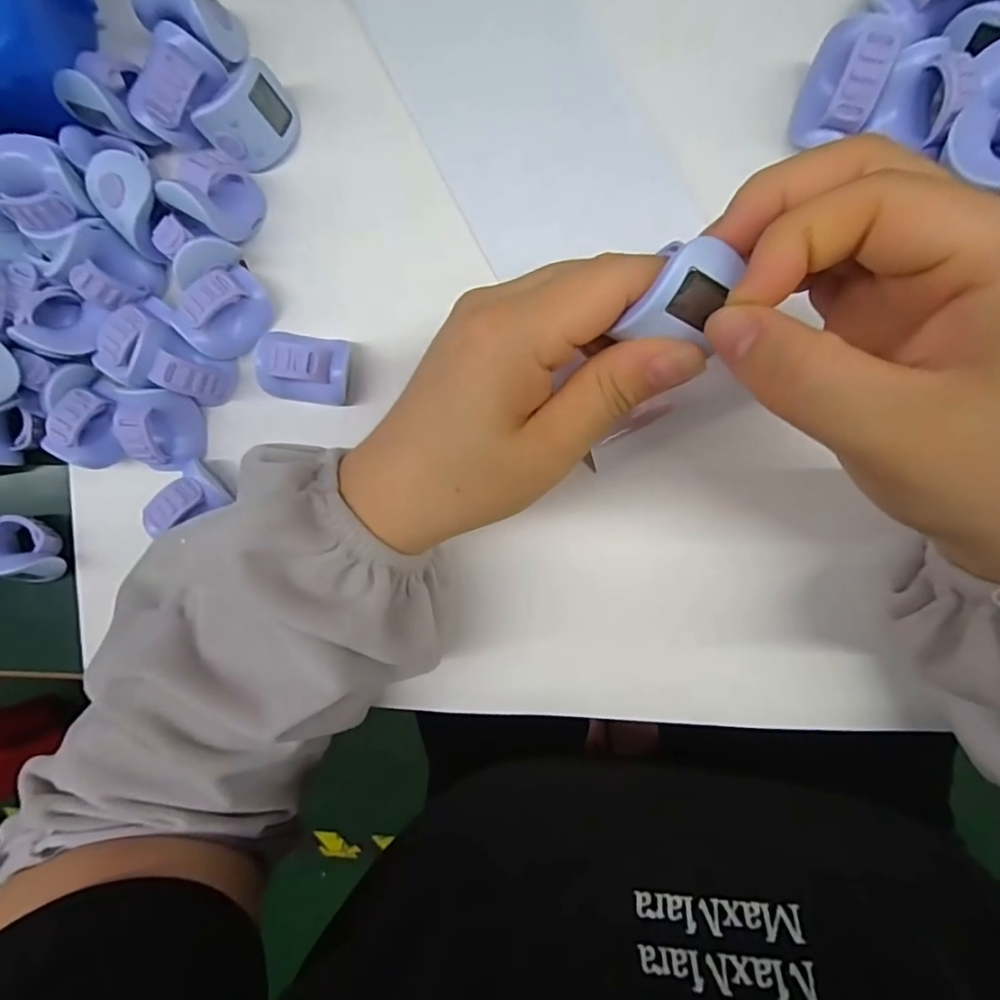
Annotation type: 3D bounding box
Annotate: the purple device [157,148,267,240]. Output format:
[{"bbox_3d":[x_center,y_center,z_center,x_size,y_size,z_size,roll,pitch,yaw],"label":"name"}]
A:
[{"bbox_3d":[-0.124,-0.135,0.235,0.027,0.032,0.030,34,96,5],"label":"purple device"}]

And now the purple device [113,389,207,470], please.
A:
[{"bbox_3d":[-0.157,-0.032,0.249,0.022,0.030,0.035,-7,92,8],"label":"purple device"}]

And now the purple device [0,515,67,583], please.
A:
[{"bbox_3d":[-0.238,0.025,0.264,0.026,0.031,0.035,-8,92,8],"label":"purple device"}]

